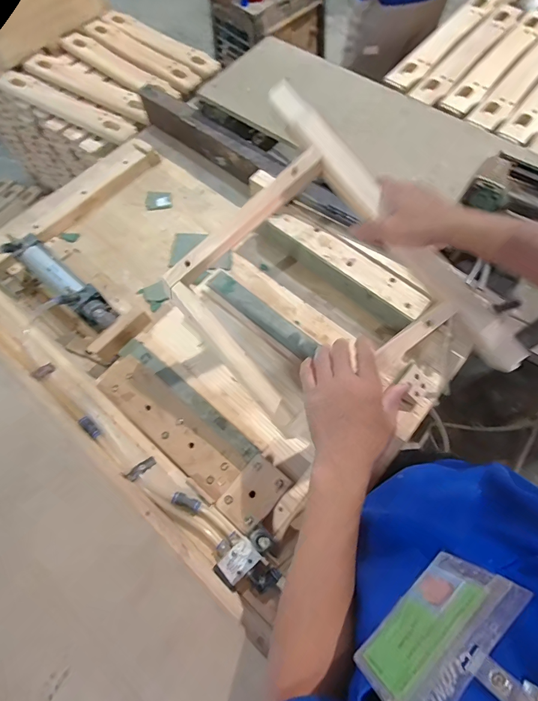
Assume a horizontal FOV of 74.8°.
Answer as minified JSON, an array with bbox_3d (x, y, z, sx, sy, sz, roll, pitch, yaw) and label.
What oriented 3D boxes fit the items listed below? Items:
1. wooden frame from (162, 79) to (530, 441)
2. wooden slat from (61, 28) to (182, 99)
[{"bbox_3d":[0.063,-0.075,0.481,0.310,0.032,0.455,-41,86,5],"label":"wooden frame"},{"bbox_3d":[-0.468,-0.880,1.089,0.454,0.034,0.075,36,73,14],"label":"wooden slat"}]

